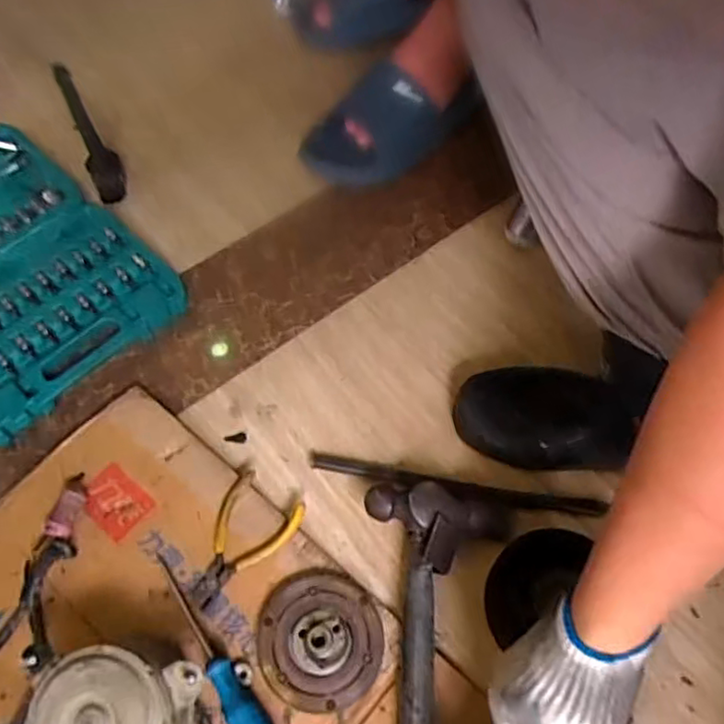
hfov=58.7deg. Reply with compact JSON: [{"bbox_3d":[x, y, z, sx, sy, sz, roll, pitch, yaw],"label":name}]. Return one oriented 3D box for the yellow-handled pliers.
[{"bbox_3d":[-0.107,0.154,0.555,0.070,0.014,0.109,31,65,18],"label":"yellow-handled pliers"}]

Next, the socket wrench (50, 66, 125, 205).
[{"bbox_3d":[-0.303,-0.246,0.730,0.039,0.174,0.065,-23,62,-12],"label":"socket wrench"}]

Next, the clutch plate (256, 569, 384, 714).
[{"bbox_3d":[-0.034,0.221,0.516,0.096,0.019,0.101,0,59,1],"label":"clutch plate"}]

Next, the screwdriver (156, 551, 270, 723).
[{"bbox_3d":[-0.115,0.231,0.500,0.027,0.034,0.194,-31,64,-16],"label":"screwdriver"}]

